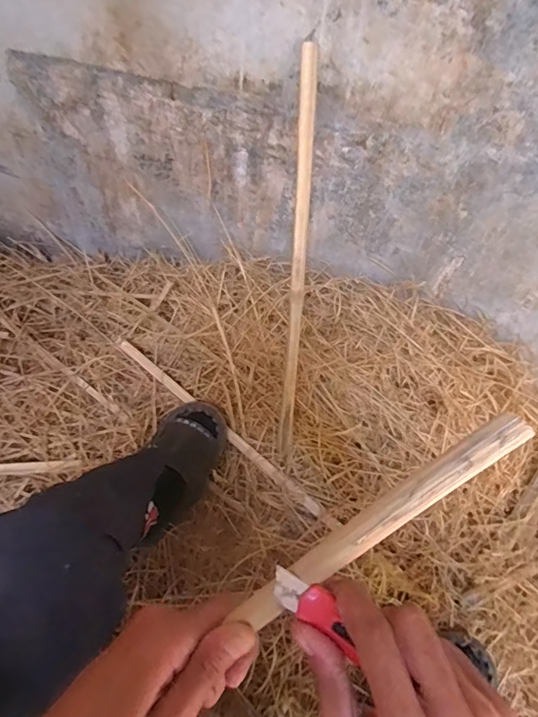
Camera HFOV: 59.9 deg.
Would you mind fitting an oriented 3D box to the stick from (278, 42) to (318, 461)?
[{"bbox_3d":[0.044,-0.120,0.775,0.022,0.669,0.017,2,24,-3],"label":"stick"}]

